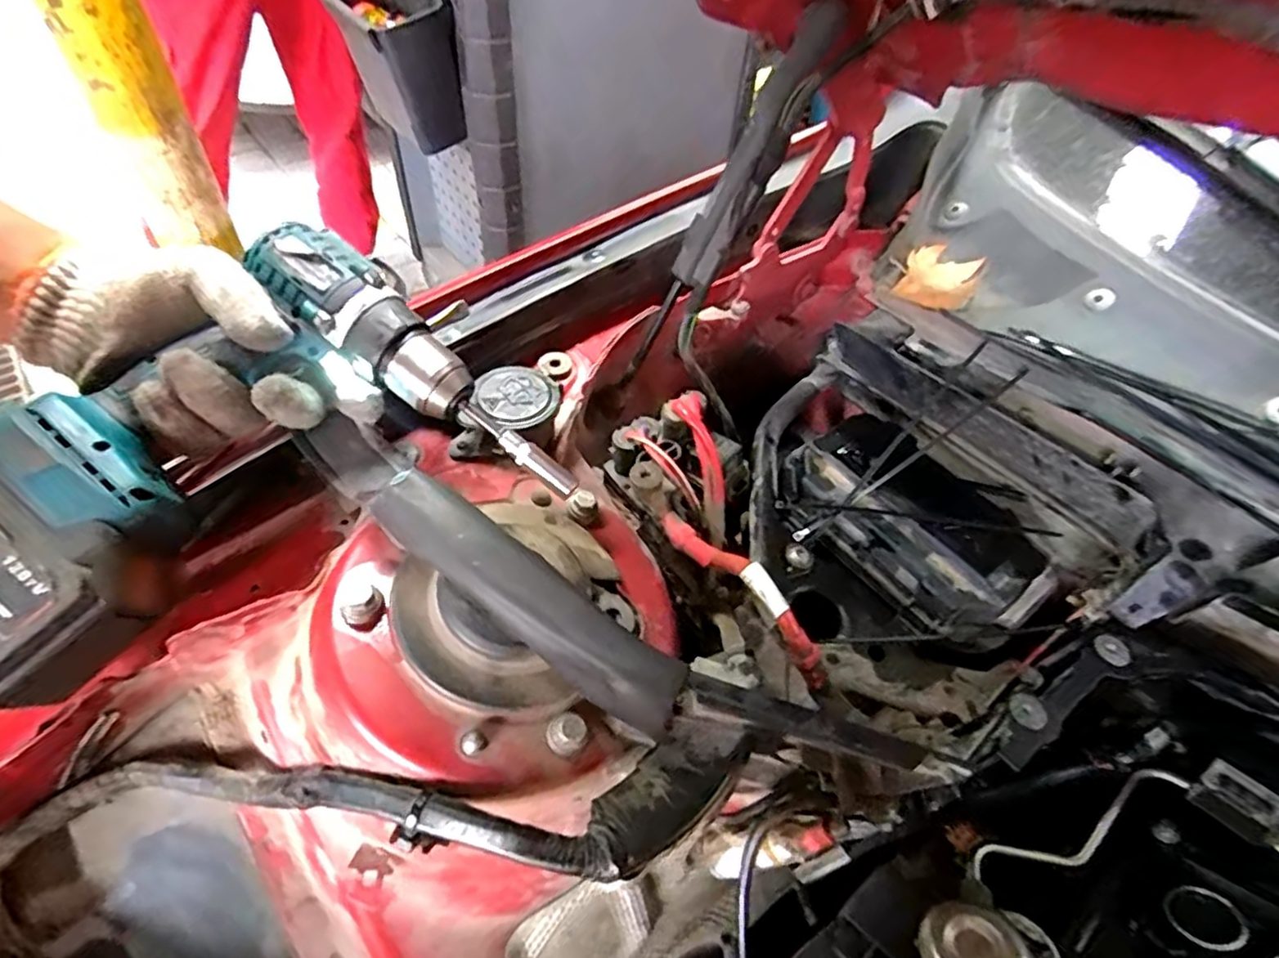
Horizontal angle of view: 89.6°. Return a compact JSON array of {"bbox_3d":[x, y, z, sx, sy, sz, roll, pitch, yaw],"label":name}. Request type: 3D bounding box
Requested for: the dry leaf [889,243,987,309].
[{"bbox_3d":[0.237,-0.164,0.517,0.062,0.019,0.071,25,51,15],"label":"dry leaf"}]

